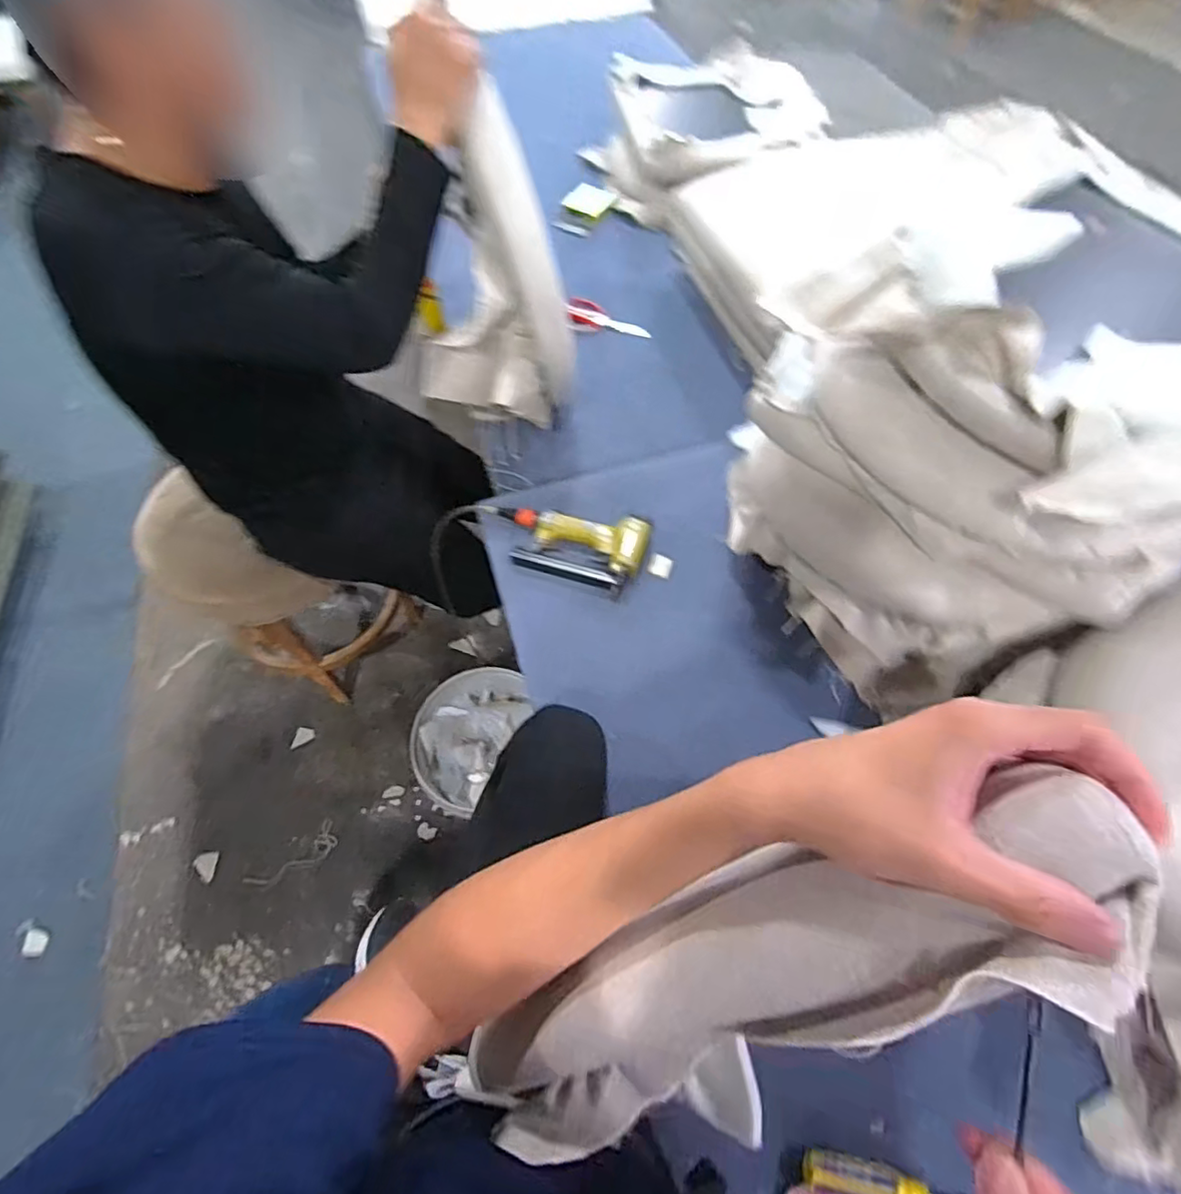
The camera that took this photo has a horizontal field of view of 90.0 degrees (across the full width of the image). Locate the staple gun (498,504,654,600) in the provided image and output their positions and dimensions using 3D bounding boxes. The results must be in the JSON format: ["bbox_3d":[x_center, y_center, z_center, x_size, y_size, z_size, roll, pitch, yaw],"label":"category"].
[{"bbox_3d":[-0.037,-0.083,0.922,0.243,0.040,0.127,14,61,8],"label":"staple gun"}]

